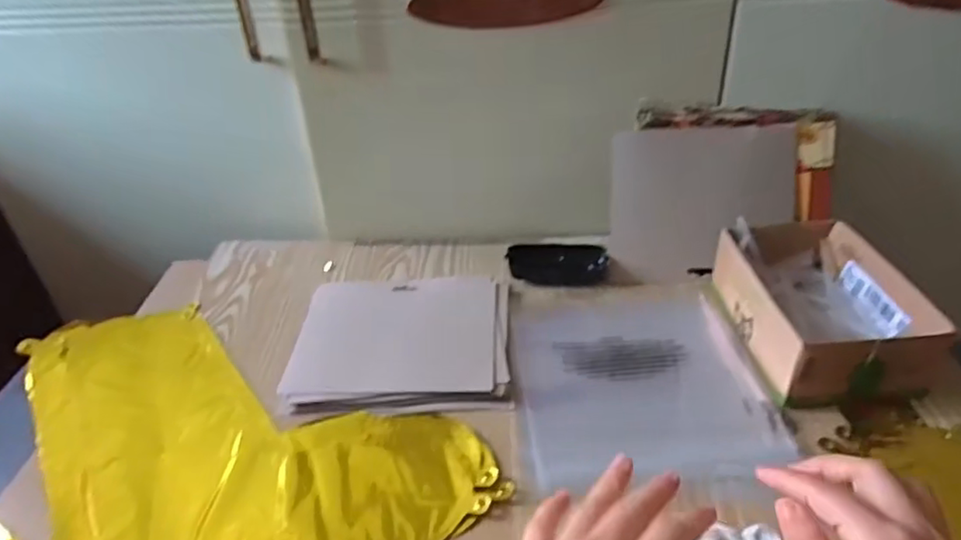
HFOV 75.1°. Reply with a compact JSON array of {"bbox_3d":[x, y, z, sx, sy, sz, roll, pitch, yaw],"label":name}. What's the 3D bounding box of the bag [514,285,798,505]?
[{"bbox_3d":[0.140,0.093,0.567,0.213,0.008,0.258,-2,33,1],"label":"bag"}]

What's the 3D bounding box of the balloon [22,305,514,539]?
[{"bbox_3d":[-0.222,0.143,0.508,0.436,0.012,0.226,17,38,27],"label":"balloon"}]

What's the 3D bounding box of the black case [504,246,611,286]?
[{"bbox_3d":[0.086,-0.009,0.697,0.109,0.022,0.064,-4,33,-2],"label":"black case"}]

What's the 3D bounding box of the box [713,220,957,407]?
[{"bbox_3d":[0.310,0.033,0.577,0.134,0.073,0.195,-2,33,0],"label":"box"}]

